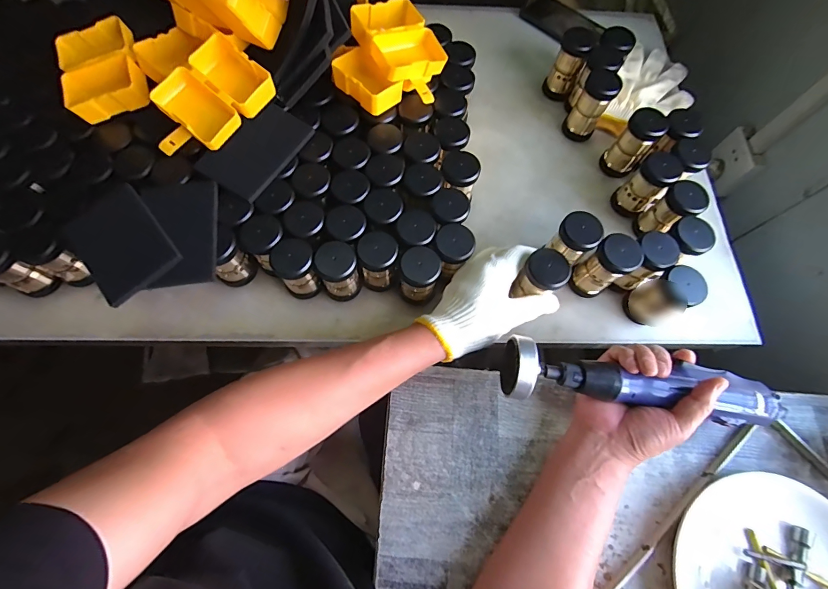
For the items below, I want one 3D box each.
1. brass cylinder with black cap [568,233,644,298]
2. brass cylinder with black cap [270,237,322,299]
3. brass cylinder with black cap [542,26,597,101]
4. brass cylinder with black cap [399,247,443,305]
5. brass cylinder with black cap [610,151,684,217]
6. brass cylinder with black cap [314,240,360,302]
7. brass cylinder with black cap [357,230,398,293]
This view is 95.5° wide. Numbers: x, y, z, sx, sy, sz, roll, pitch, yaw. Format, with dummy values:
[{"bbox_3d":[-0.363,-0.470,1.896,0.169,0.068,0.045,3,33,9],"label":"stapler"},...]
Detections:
[{"bbox_3d":[0.224,-0.031,0.445,0.040,0.088,0.043,1,70,-2],"label":"brass cylinder with black cap"},{"bbox_3d":[-0.133,-0.027,0.435,0.043,0.078,0.043,1,70,-2],"label":"brass cylinder with black cap"},{"bbox_3d":[0.227,-0.338,0.557,0.043,0.091,0.039,23,71,7],"label":"brass cylinder with black cap"},{"bbox_3d":[0.006,-0.018,0.438,0.043,0.076,0.042,1,70,-2],"label":"brass cylinder with black cap"},{"bbox_3d":[0.301,-0.142,0.488,0.041,0.084,0.043,-39,75,-14],"label":"brass cylinder with black cap"},{"bbox_3d":[-0.086,-0.025,0.435,0.043,0.074,0.044,1,70,-2],"label":"brass cylinder with black cap"},{"bbox_3d":[-0.041,-0.036,0.441,0.044,0.069,0.049,-3,70,-3],"label":"brass cylinder with black cap"}]

